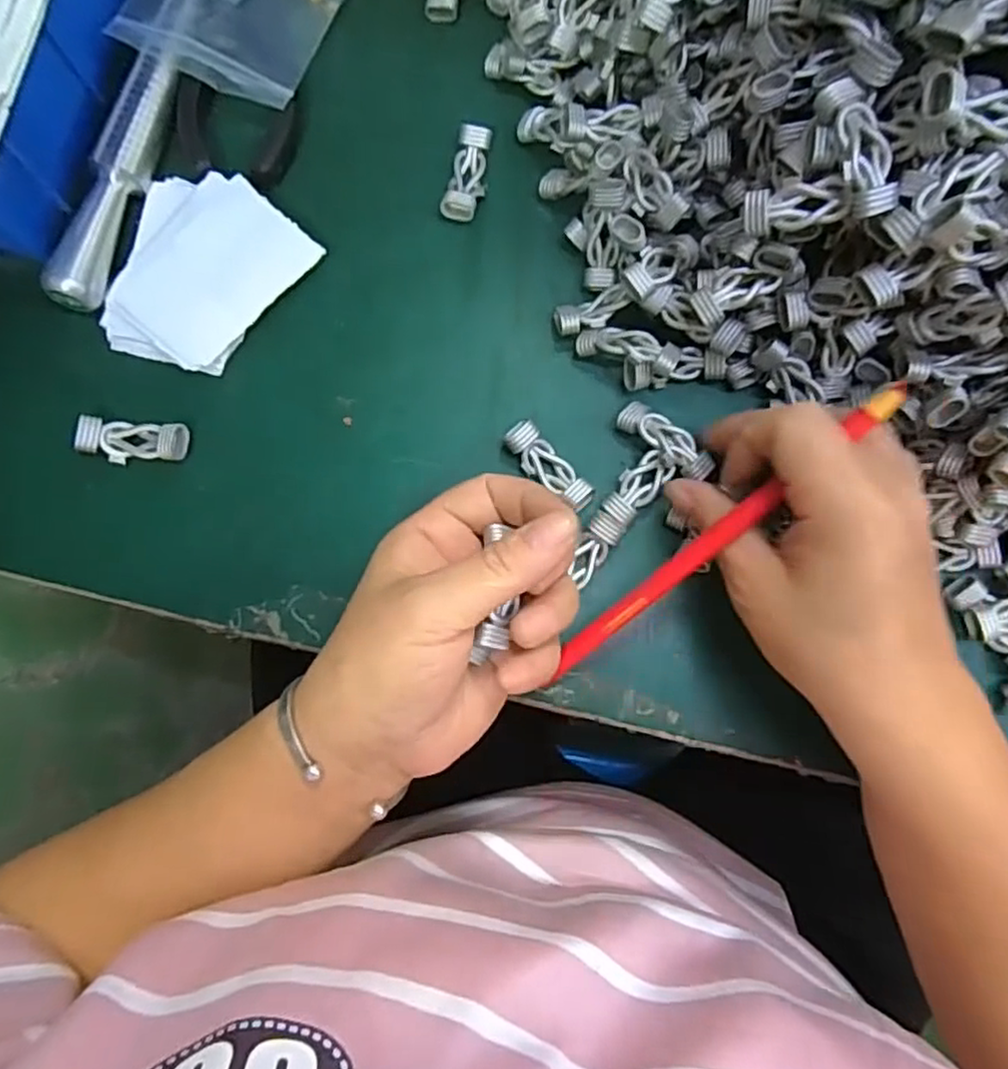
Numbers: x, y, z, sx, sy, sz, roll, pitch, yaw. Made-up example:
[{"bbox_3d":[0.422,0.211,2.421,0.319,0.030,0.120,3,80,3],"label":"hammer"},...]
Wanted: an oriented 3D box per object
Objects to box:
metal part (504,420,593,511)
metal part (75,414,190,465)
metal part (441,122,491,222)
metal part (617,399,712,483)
[{"bbox_3d":[0.020,-0.029,0.294,0.045,0.010,0.016,45,84,5],"label":"metal part"},{"bbox_3d":[-0.157,-0.040,0.290,0.041,0.014,0.018,3,82,0],"label":"metal part"},{"bbox_3d":[-0.016,-0.166,0.312,0.016,0.008,0.044,15,82,1],"label":"metal part"},{"bbox_3d":[0.070,-0.041,0.295,0.045,0.014,0.017,40,83,5],"label":"metal part"}]

